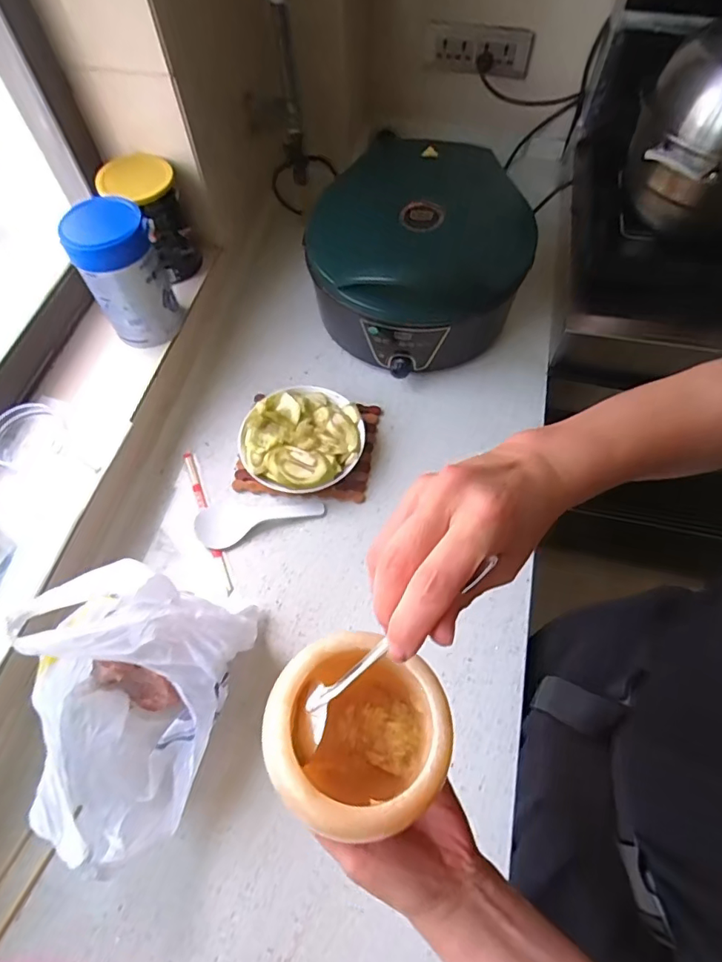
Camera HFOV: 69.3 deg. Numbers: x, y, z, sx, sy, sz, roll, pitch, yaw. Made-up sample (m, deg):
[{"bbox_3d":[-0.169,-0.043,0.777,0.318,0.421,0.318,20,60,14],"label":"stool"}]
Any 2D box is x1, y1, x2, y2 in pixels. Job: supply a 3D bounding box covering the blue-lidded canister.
[{"bbox_3d":[-0.316,-0.273,0.705,0.096,0.171,0.084,-33,66,-16],"label":"blue-lidded canister"}]

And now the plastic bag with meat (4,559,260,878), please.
[{"bbox_3d":[-0.242,0.220,0.532,0.178,0.183,0.243,17,63,10],"label":"plastic bag with meat"}]

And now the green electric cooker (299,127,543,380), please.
[{"bbox_3d":[0.085,-0.357,0.846,0.323,0.197,0.365,-5,62,-2],"label":"green electric cooker"}]

